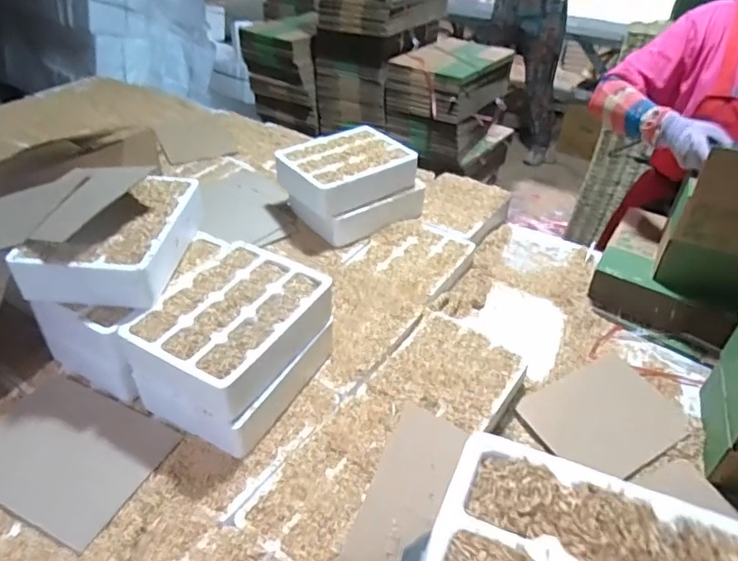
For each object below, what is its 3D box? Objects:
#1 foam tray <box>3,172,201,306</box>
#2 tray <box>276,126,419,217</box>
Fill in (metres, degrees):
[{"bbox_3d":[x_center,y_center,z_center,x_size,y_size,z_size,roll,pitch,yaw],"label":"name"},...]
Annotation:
[{"bbox_3d":[-0.370,-0.071,0.811,0.179,0.087,0.232,4,38,3],"label":"foam tray"},{"bbox_3d":[-0.051,-0.234,1.141,0.245,0.068,0.198,-23,45,-28],"label":"tray"}]

